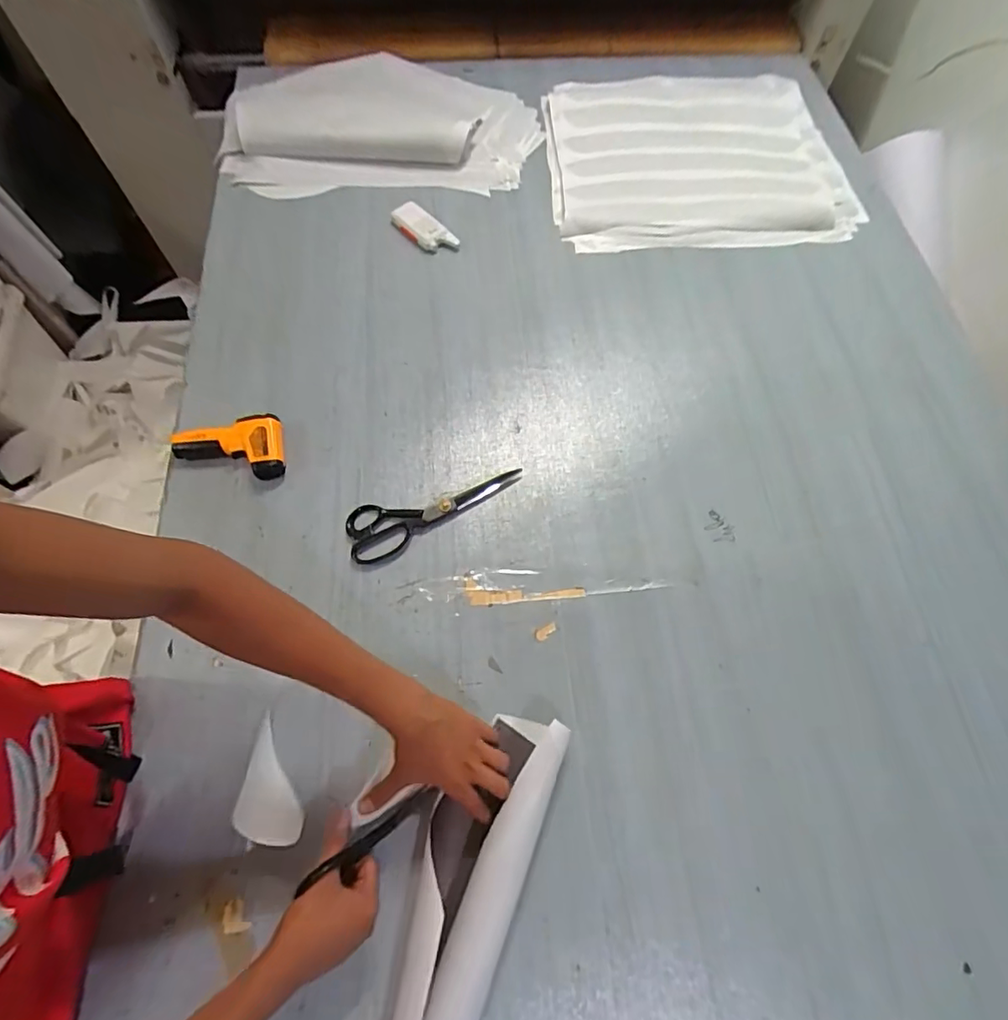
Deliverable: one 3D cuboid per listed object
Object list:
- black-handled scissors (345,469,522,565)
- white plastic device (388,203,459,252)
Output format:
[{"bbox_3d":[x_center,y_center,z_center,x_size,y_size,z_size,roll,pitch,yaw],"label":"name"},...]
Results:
[{"bbox_3d":[-0.087,0.010,0.730,0.238,0.013,0.078,-14,68,-9],"label":"black-handled scissors"},{"bbox_3d":[-0.138,-0.486,0.939,0.132,0.048,0.051,35,69,12],"label":"white plastic device"}]

